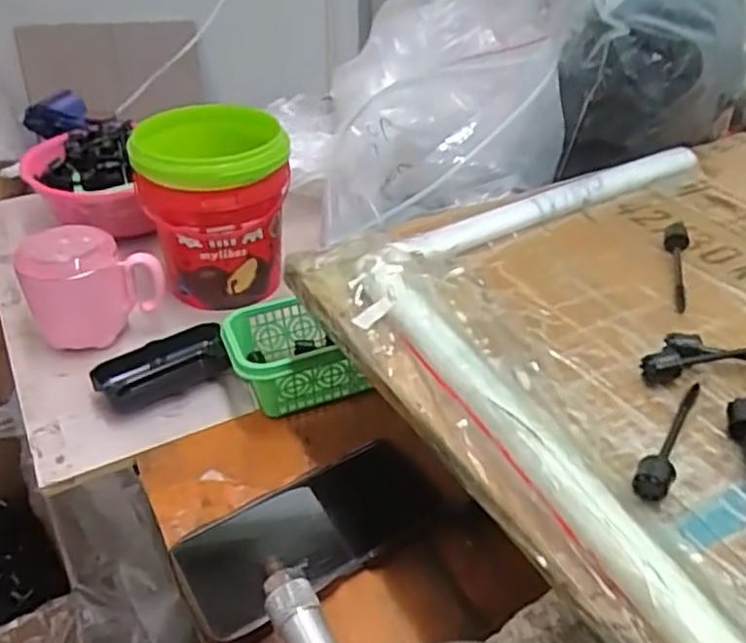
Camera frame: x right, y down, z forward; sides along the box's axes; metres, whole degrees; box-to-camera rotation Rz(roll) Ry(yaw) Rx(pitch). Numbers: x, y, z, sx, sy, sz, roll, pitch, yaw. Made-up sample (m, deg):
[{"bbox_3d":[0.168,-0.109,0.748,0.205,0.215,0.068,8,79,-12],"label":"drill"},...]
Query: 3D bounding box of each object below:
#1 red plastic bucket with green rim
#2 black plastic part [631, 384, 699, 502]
[{"bbox_3d":[-0.143,-0.106,0.633,0.129,0.147,0.131,-4,37,-4],"label":"red plastic bucket with green rim"},{"bbox_3d":[0.140,0.052,0.312,0.014,0.013,0.084,24,41,28],"label":"black plastic part"}]

